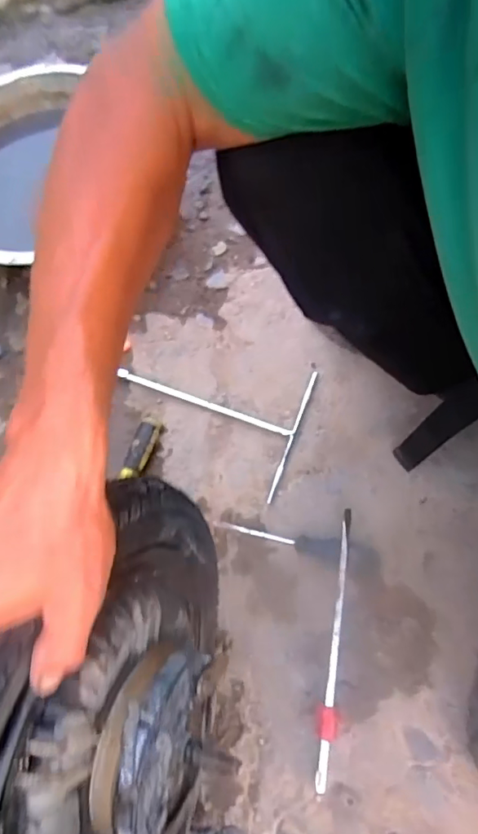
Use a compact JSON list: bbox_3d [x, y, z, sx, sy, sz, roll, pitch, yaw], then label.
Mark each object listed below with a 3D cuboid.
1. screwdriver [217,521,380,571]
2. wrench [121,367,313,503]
[{"bbox_3d":[0.067,0.141,0.588,0.187,0.029,0.028,14,69,8],"label":"screwdriver"},{"bbox_3d":[-0.041,-0.019,0.666,0.245,0.015,0.177,19,69,9],"label":"wrench"}]

